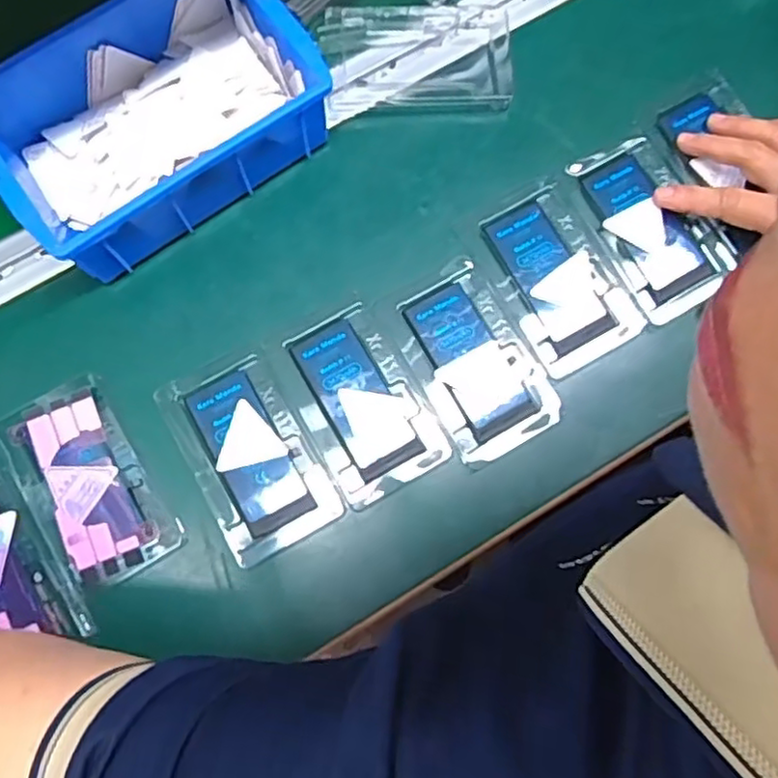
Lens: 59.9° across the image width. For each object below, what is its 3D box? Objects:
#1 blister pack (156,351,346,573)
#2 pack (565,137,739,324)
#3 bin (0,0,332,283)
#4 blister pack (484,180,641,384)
[{"bbox_3d":[-0.090,0.041,0.428,0.070,0.008,0.125,-29,80,-6],"label":"blister pack"},{"bbox_3d":[0.174,-0.113,0.461,0.071,0.012,0.125,-30,78,-6],"label":"pack"},{"bbox_3d":[-0.150,-0.176,0.441,0.201,0.067,0.138,-36,81,-8],"label":"bin"},{"bbox_3d":[0.113,-0.075,0.456,0.074,0.014,0.119,-30,80,-7],"label":"blister pack"}]

